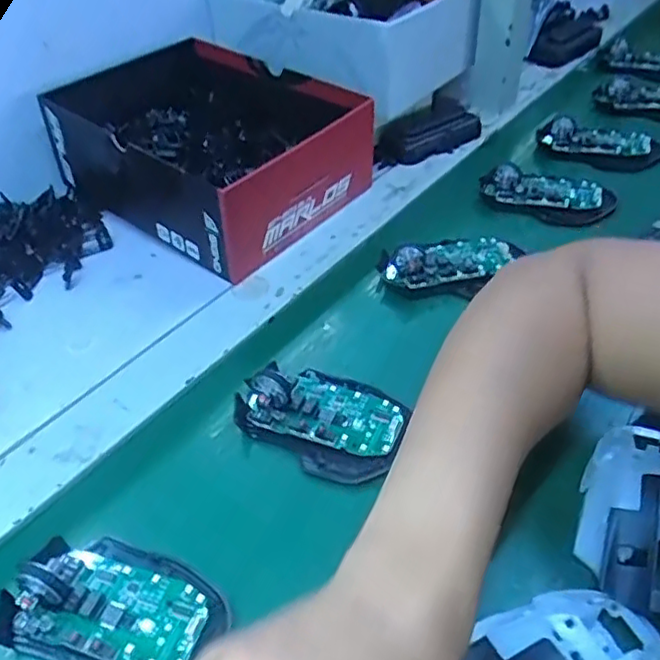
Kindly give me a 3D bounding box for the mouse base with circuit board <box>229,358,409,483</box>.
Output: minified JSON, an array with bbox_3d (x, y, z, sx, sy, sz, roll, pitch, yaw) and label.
[{"bbox_3d":[-0.006,0.052,0.406,0.103,0.027,0.074,16,46,19],"label":"mouse base with circuit board"}]

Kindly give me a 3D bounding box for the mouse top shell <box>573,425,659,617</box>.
[{"bbox_3d":[0.165,0.088,0.329,0.062,0.034,0.107,13,46,16],"label":"mouse top shell"}]

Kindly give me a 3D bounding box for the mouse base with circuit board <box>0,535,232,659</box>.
[{"bbox_3d":[-0.111,0.137,0.321,0.107,0.029,0.072,19,47,21],"label":"mouse base with circuit board"}]

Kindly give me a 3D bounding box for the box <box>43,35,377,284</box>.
[{"bbox_3d":[-0.103,-0.171,0.595,0.229,0.099,0.194,27,51,28],"label":"box"}]

